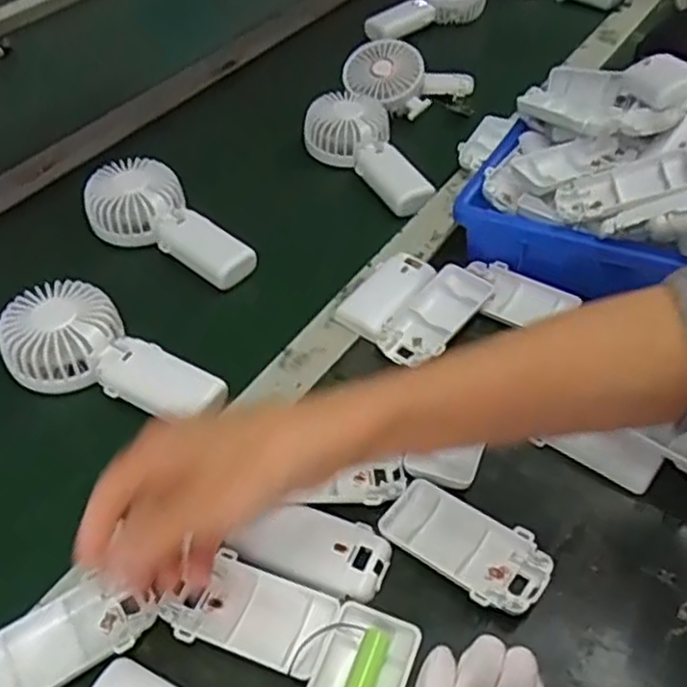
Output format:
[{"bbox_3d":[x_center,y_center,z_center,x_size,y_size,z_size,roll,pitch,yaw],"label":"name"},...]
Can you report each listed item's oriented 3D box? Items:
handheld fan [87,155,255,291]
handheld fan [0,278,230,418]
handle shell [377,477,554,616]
[{"bbox_3d":[-0.150,-0.106,0.657,0.169,0.038,0.076,32,55,16],"label":"handheld fan"},{"bbox_3d":[-0.167,0.009,0.537,0.182,0.036,0.087,22,50,11],"label":"handheld fan"},{"bbox_3d":[0.070,0.116,0.415,0.093,0.016,0.048,28,54,29],"label":"handle shell"}]

